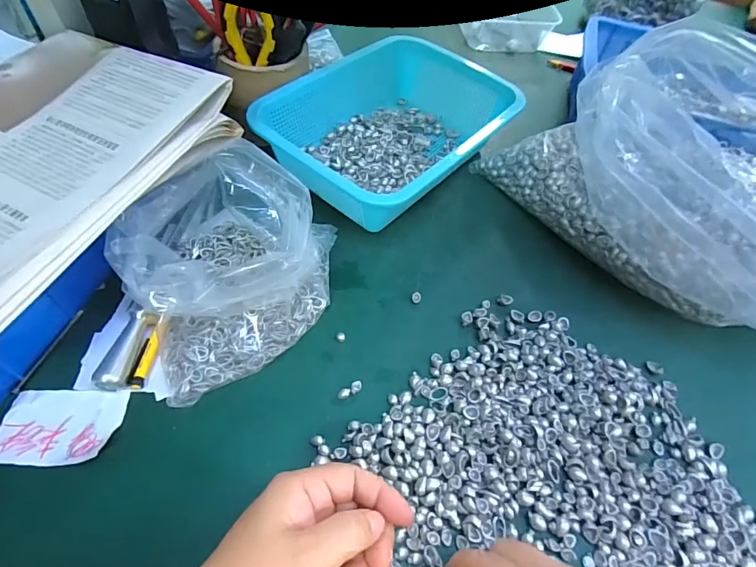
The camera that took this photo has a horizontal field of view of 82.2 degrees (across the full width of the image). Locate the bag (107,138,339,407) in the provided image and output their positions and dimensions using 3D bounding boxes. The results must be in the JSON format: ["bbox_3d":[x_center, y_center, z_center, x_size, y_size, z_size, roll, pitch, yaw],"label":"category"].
[{"bbox_3d":[-0.108,-0.021,0.352,0.175,0.092,0.156,-22,59,-19],"label":"bag"}]

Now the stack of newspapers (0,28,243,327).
[{"bbox_3d":[-0.261,-0.087,0.301,0.197,0.035,0.276,25,56,13],"label":"stack of newspapers"}]

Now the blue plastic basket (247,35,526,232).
[{"bbox_3d":[0.025,-0.175,0.489,0.190,0.079,0.292,38,59,20],"label":"blue plastic basket"}]

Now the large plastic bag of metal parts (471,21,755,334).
[{"bbox_3d":[0.314,-0.099,0.402,0.236,0.166,0.338,-23,59,-20],"label":"large plastic bag of metal parts"}]

